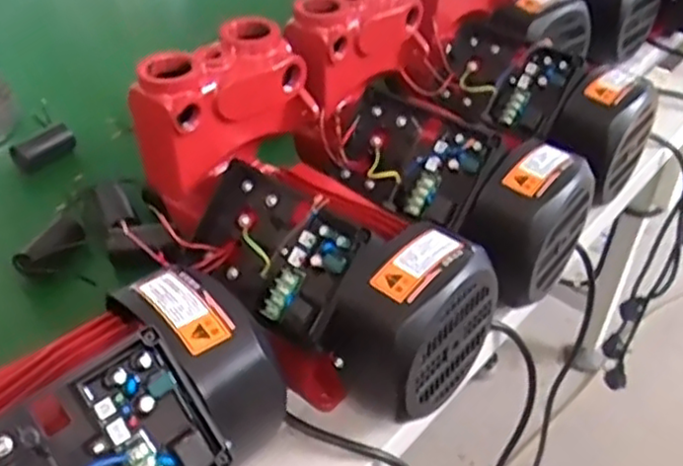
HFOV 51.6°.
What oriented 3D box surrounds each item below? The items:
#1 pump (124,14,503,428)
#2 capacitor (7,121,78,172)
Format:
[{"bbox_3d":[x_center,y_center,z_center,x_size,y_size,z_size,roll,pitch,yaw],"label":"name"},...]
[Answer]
[{"bbox_3d":[-0.020,-0.003,0.484,0.124,0.117,0.273,-34,73,-35],"label":"pump"},{"bbox_3d":[-0.307,-0.087,0.726,0.062,0.030,0.027,-30,50,-33],"label":"capacitor"}]

